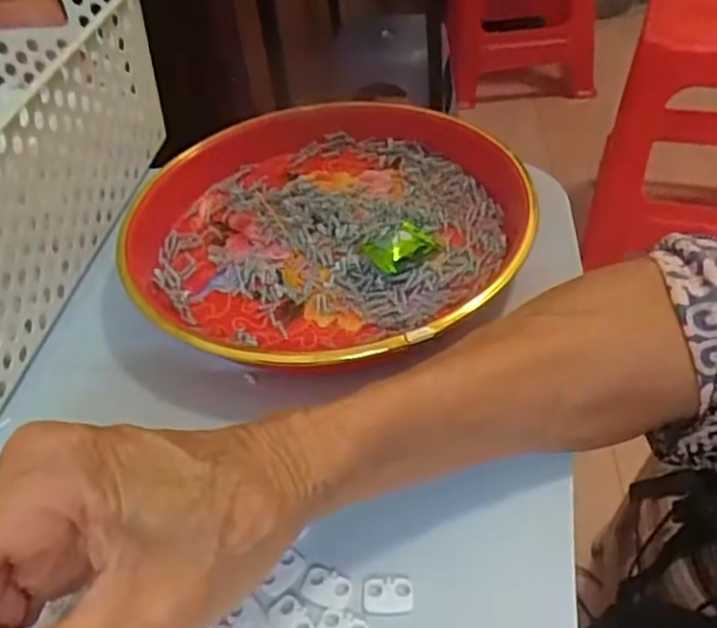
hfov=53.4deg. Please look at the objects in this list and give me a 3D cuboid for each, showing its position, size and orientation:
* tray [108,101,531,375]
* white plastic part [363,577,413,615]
[{"bbox_3d":[-0.016,-0.048,0.396,0.216,0.035,0.215,-5,39,4],"label":"tray"},{"bbox_3d":[0.011,0.101,0.257,0.018,0.004,0.013,-4,40,6],"label":"white plastic part"}]

